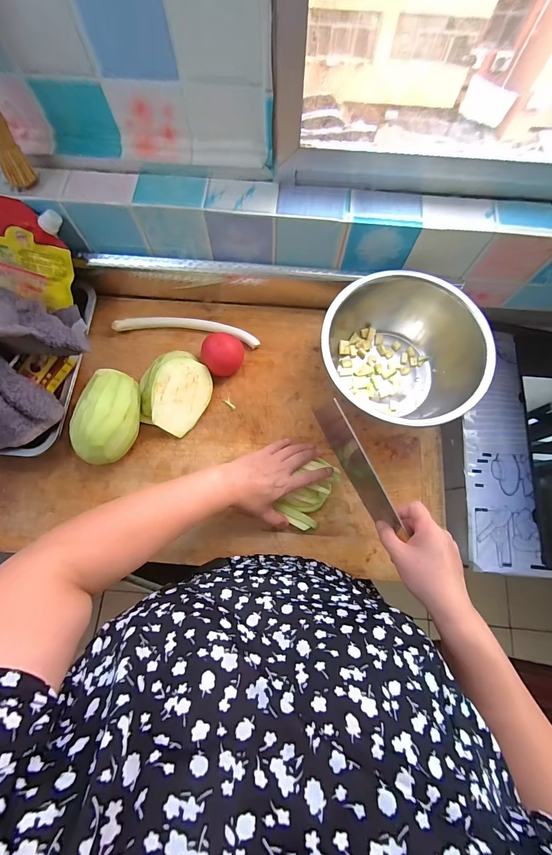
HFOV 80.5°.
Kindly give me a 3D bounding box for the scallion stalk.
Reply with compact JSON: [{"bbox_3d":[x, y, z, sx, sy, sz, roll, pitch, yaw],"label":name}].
[{"bbox_3d":[-0.151,-0.171,0.561,0.244,0.021,0.042,7,74,1],"label":"scallion stalk"}]

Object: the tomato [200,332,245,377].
[{"bbox_3d":[-0.087,-0.117,0.530,0.065,0.054,0.059,-43,79,-12],"label":"tomato"}]

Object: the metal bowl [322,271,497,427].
[{"bbox_3d":[0.196,-0.131,0.513,0.236,0.104,0.218,22,75,5],"label":"metal bowl"}]

